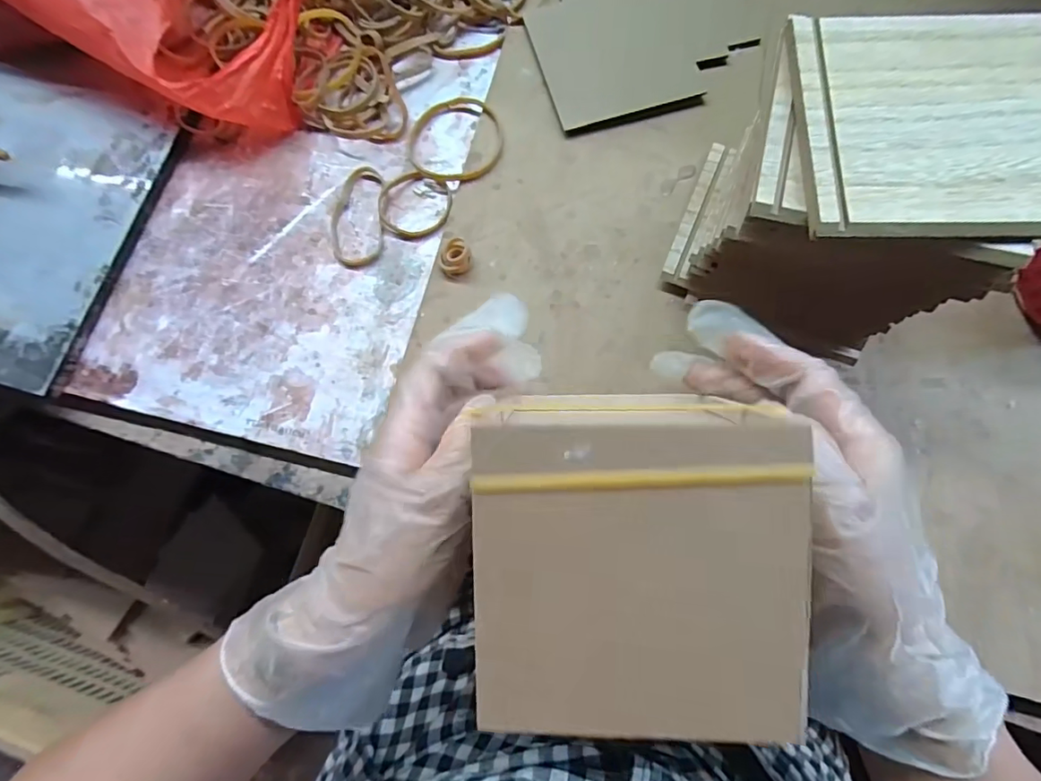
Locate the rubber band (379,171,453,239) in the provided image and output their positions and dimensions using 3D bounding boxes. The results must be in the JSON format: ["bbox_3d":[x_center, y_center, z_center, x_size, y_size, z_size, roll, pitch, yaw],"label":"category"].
[{"bbox_3d":[-0.073,-0.128,0.343,0.051,0.005,0.047,0,76,2],"label":"rubber band"}]

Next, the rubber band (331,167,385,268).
[{"bbox_3d":[-0.112,-0.121,0.343,0.036,0.005,0.073,-2,76,1],"label":"rubber band"}]

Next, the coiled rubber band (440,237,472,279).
[{"bbox_3d":[-0.043,-0.086,0.324,0.021,0.013,0.019,-22,76,-4],"label":"coiled rubber band"}]

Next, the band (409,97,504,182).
[{"bbox_3d":[-0.046,-0.179,0.353,0.066,0.005,0.071,0,76,2],"label":"band"}]

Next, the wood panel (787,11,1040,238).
[{"bbox_3d":[0.171,-0.115,0.207,0.107,0.007,0.107,1,76,2],"label":"wood panel"}]

